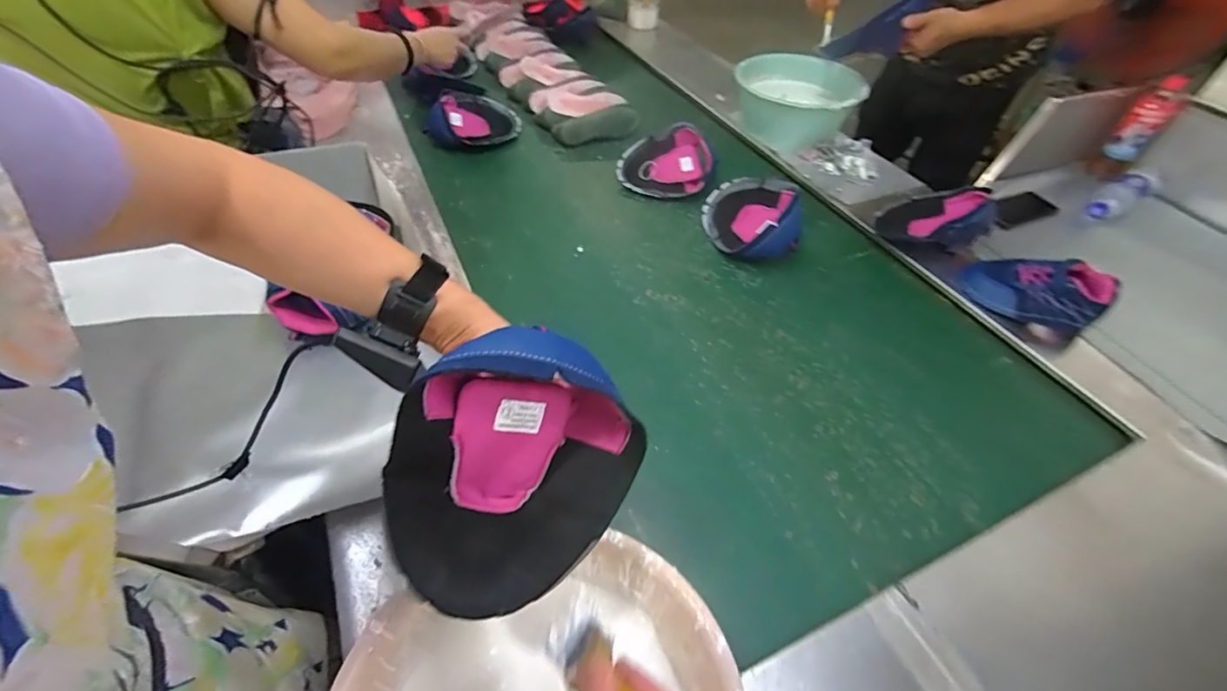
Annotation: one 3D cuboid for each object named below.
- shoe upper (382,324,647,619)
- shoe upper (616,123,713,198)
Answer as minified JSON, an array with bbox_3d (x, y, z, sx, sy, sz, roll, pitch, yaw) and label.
[{"bbox_3d":[-0.077,0.087,0.388,0.190,0.075,0.182,-28,97,-14],"label":"shoe upper"},{"bbox_3d":[0.116,-0.403,1.153,0.209,0.096,0.140,4,48,0],"label":"shoe upper"}]

